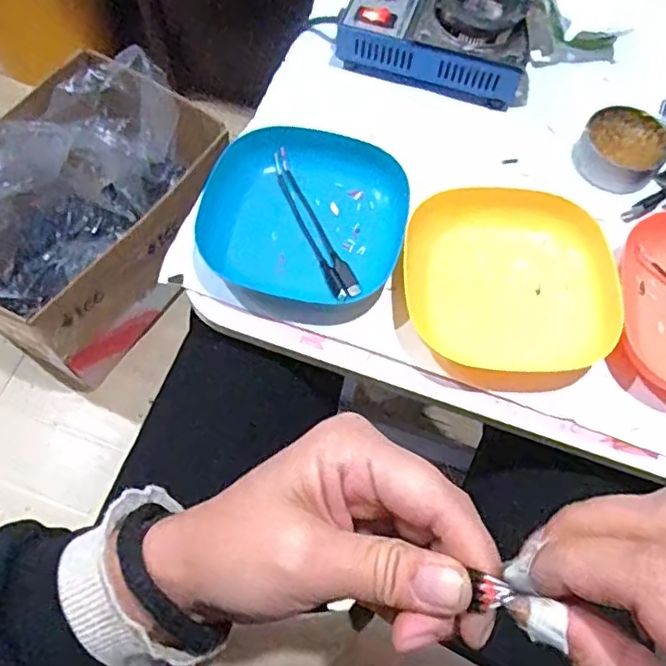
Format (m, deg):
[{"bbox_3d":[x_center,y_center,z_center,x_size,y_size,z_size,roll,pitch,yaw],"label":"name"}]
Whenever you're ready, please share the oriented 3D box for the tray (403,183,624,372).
[{"bbox_3d":[0.118,-0.038,0.427,0.133,0.033,0.124,4,65,-1],"label":"tray"}]

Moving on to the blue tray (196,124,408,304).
[{"bbox_3d":[-0.019,-0.083,0.450,0.134,0.038,0.128,13,66,4],"label":"blue tray"}]

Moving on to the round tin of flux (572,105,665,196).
[{"bbox_3d":[0.222,-0.141,0.486,0.062,0.021,0.067,1,65,-2],"label":"round tin of flux"}]

